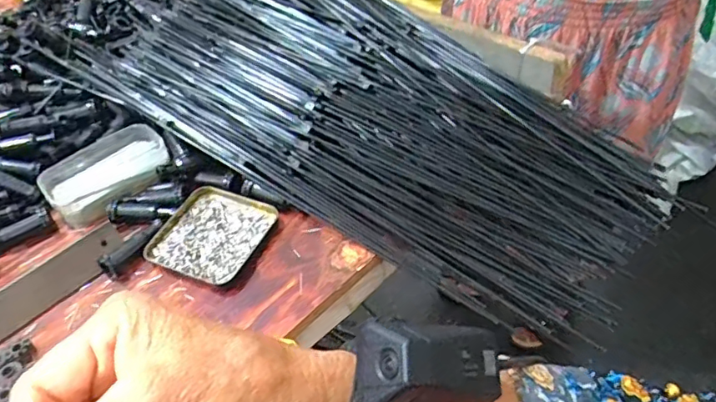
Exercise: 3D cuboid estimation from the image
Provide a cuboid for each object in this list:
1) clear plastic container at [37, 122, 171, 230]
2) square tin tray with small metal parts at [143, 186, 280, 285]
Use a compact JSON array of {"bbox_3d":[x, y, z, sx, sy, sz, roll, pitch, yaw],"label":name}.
[{"bbox_3d":[-0.254,-0.030,0.550,0.122,0.034,0.077,-34,53,-23],"label":"clear plastic container"},{"bbox_3d":[-0.138,0.030,0.503,0.093,0.014,0.096,18,51,21],"label":"square tin tray with small metal parts"}]

